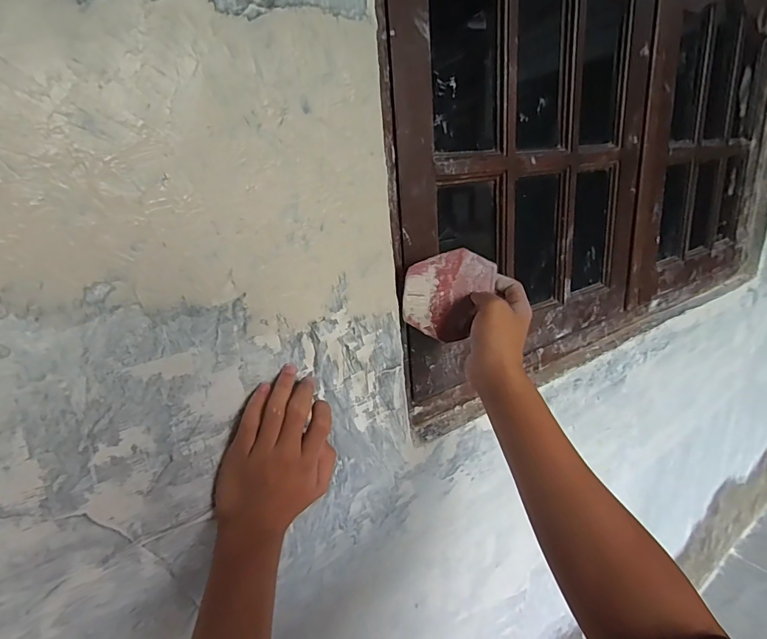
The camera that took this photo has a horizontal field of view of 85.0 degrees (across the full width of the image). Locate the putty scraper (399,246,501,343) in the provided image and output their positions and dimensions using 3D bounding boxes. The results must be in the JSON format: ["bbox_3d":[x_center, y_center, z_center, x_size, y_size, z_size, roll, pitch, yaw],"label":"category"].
[{"bbox_3d":[0.071,-0.025,0.452,0.101,0.091,0.008,-8,18,-11],"label":"putty scraper"}]

